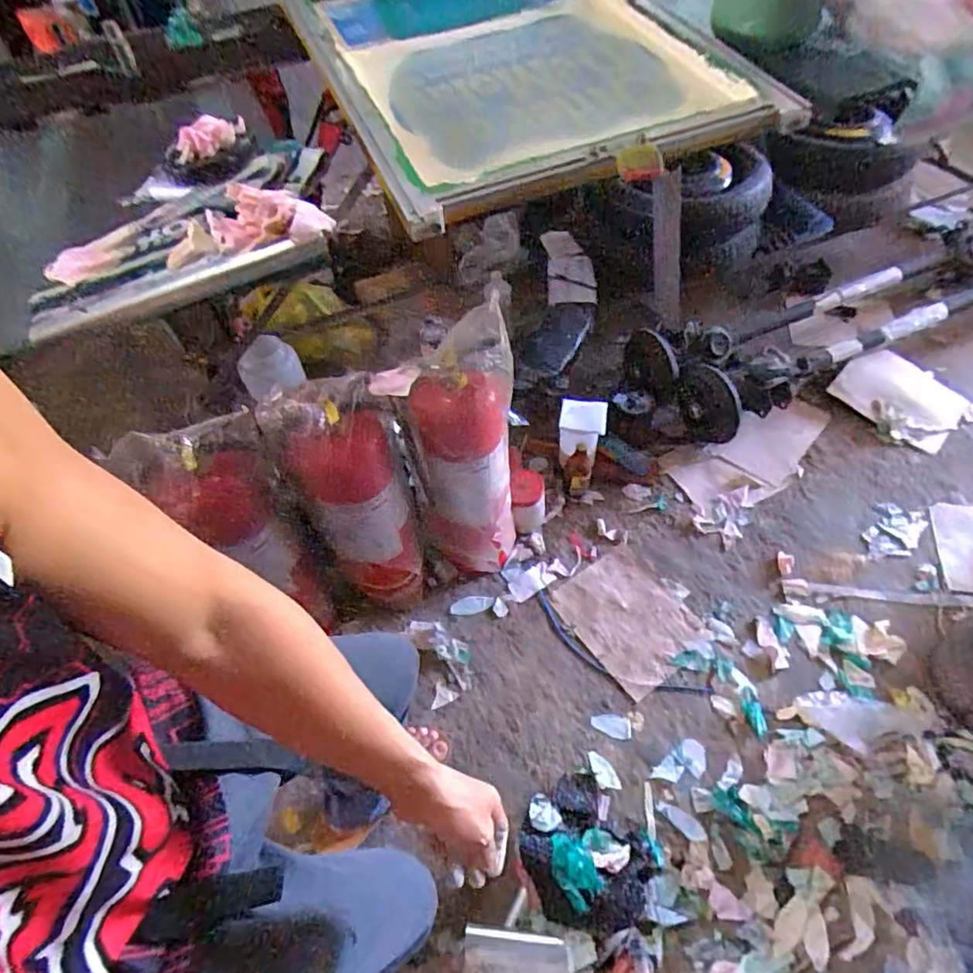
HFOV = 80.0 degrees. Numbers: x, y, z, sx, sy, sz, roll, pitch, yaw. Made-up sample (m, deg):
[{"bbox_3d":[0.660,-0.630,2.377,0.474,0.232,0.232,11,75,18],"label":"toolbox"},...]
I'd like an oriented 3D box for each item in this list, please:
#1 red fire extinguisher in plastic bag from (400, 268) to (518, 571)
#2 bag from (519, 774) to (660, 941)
[{"bbox_3d":[-0.035,-0.058,1.158,0.184,0.560,0.167,-1,54,5],"label":"red fire extinguisher in plastic bag"},{"bbox_3d":[0.168,0.616,0.964,0.212,0.139,0.235,-37,58,-22],"label":"bag"}]

